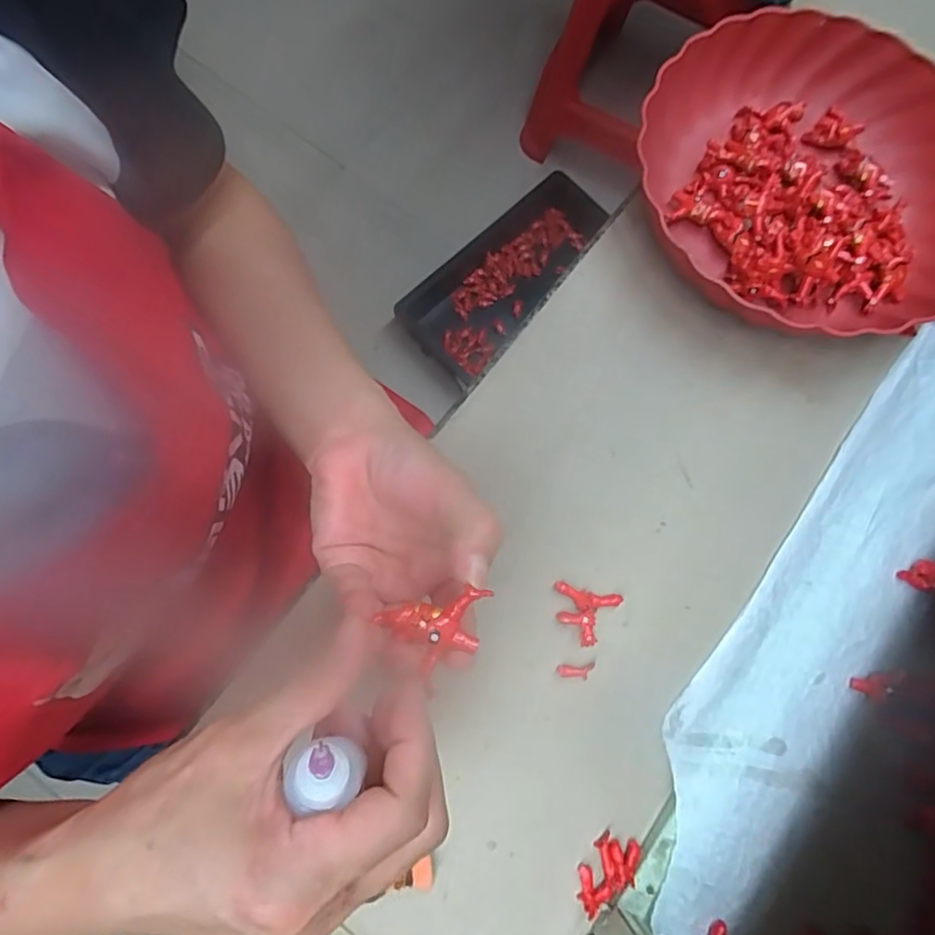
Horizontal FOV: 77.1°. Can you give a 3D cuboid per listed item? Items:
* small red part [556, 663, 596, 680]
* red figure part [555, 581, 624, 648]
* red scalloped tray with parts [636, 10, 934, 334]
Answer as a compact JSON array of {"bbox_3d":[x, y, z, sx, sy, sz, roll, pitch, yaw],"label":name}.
[{"bbox_3d":[0.066,0.124,0.355,0.023,0.004,0.009,-4,77,-2],"label":"small red part"},{"bbox_3d":[0.072,0.091,0.360,0.040,0.009,0.034,14,77,2],"label":"red figure part"},{"bbox_3d":[0.238,-0.200,0.411,0.244,0.051,0.235,-12,78,-4],"label":"red scalloped tray with parts"}]

